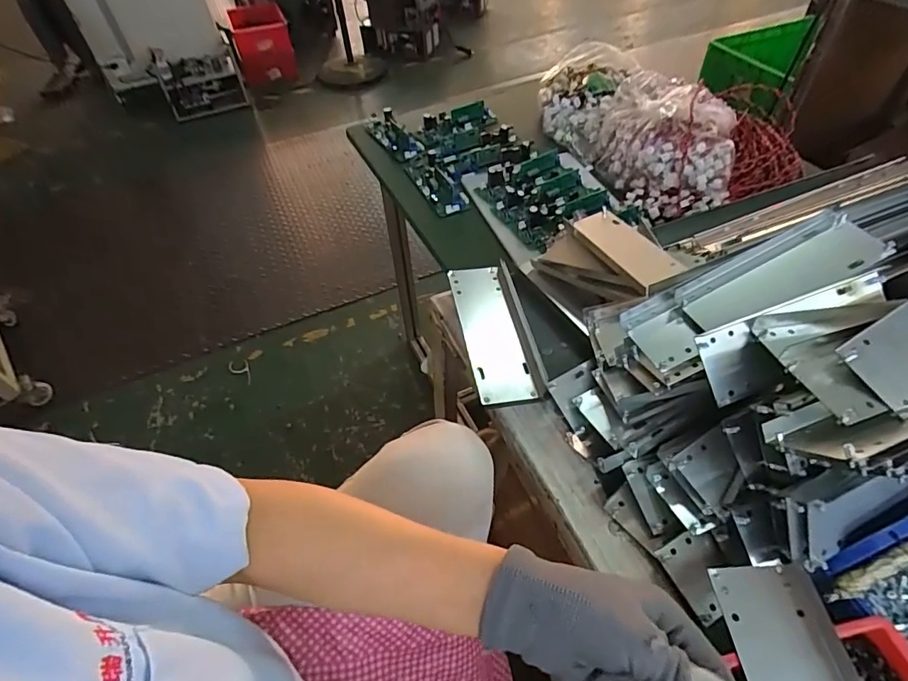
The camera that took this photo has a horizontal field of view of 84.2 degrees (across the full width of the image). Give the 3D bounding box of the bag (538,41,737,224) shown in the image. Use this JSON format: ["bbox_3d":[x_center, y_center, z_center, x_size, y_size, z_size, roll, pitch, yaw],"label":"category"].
[{"bbox_3d":[0.316,-0.409,0.919,0.229,0.127,0.521,-11,50,-4],"label":"bag"}]

